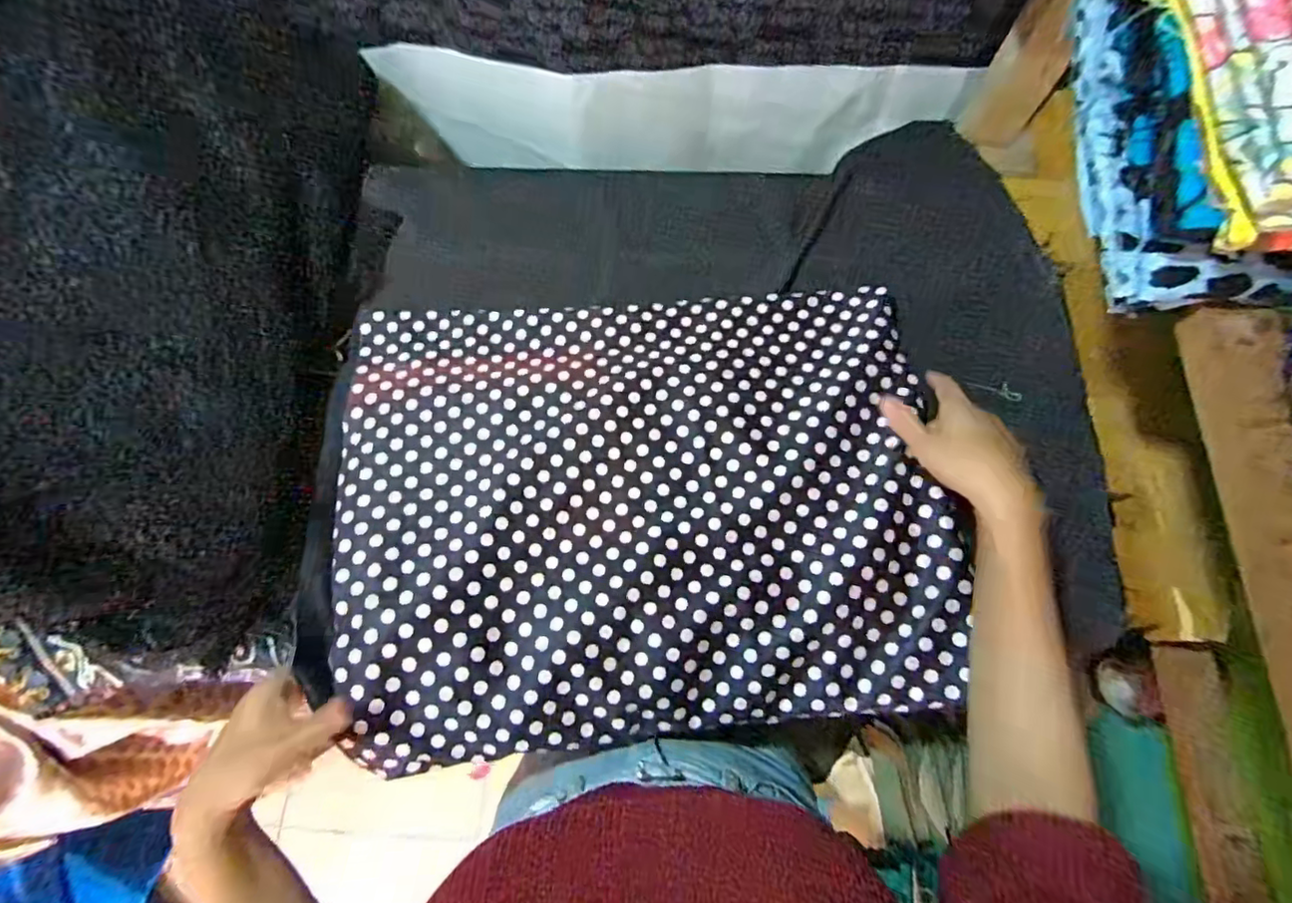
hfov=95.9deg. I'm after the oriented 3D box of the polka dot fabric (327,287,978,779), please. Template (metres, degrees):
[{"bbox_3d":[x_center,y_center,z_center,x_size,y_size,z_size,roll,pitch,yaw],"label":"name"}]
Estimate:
[{"bbox_3d":[-0.007,0.031,0.482,0.469,0.054,0.376,-6,73,-3],"label":"polka dot fabric"}]

